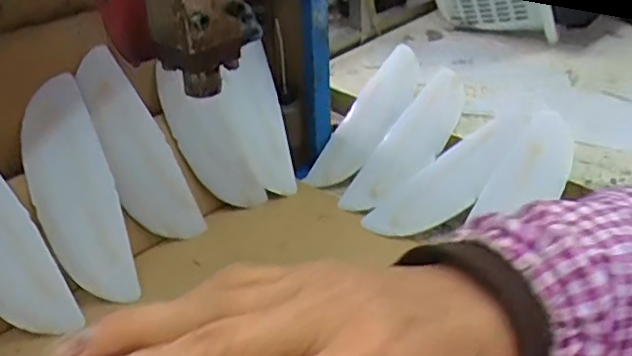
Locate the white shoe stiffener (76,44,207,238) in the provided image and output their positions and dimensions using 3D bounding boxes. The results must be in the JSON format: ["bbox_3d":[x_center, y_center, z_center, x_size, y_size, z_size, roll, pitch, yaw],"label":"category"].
[{"bbox_3d":[-0.183,-0.028,0.641,0.072,0.212,0.020,-32,24,-23],"label":"white shoe stiffener"}]

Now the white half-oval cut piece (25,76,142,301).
[{"bbox_3d":[-0.230,0.016,0.600,0.073,0.214,0.019,-18,5,-22],"label":"white half-oval cut piece"}]

